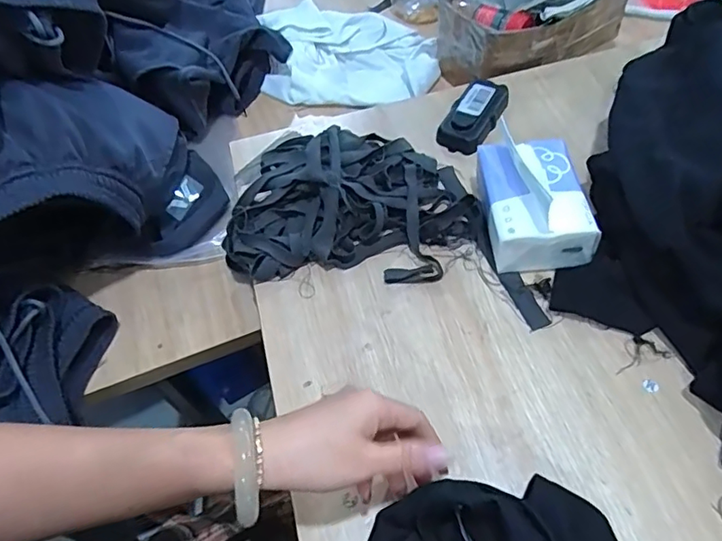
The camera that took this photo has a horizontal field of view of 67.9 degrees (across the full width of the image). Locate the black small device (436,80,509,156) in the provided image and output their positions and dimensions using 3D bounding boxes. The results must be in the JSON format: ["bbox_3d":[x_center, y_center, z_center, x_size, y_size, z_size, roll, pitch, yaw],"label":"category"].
[{"bbox_3d":[0.128,-0.178,0.613,0.051,0.027,0.104,23,61,18],"label":"black small device"}]

